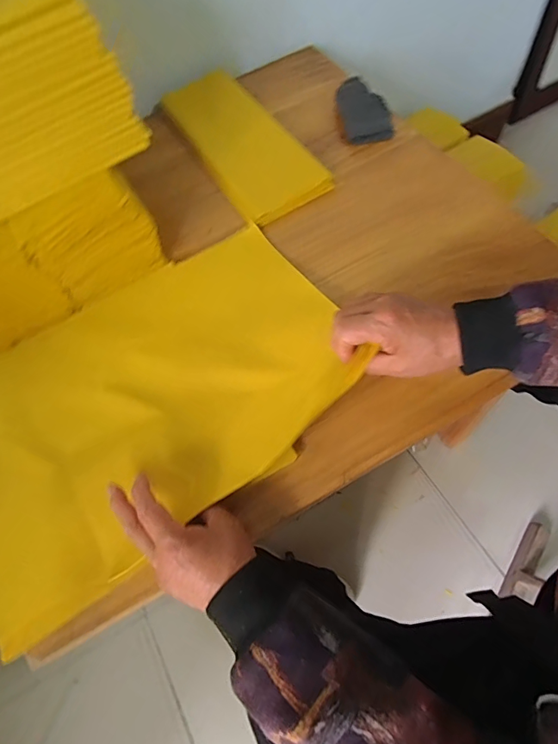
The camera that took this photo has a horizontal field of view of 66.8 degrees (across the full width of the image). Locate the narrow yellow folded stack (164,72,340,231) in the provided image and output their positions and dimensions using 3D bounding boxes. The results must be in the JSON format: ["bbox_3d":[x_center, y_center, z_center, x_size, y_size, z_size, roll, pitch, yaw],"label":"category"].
[{"bbox_3d":[-0.059,-0.344,0.621,0.123,0.020,0.327,-30,64,-8],"label":"narrow yellow folded stack"}]

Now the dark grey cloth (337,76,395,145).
[{"bbox_3d":[0.124,-0.382,0.620,0.063,0.030,0.113,-14,63,0],"label":"dark grey cloth"}]

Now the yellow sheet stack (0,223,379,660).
[{"bbox_3d":[-0.139,0.008,0.449,0.451,0.040,0.305,-32,66,-12],"label":"yellow sheet stack"}]

